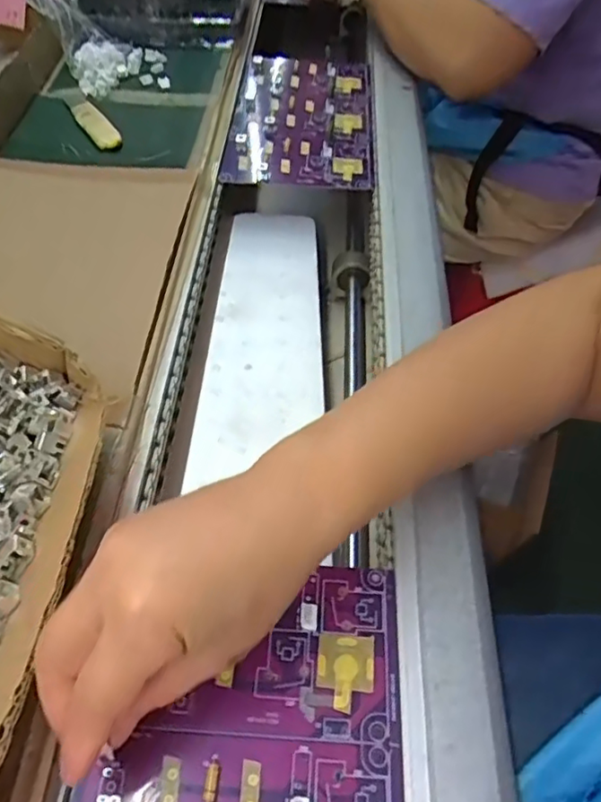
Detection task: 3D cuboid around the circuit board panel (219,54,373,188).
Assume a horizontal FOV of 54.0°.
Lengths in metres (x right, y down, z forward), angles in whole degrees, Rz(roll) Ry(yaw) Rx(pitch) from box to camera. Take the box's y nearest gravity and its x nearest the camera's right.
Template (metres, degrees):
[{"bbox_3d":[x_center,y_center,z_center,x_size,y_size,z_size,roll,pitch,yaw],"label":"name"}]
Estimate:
[{"bbox_3d":[0.004,-0.308,0.623,0.138,0.018,0.269,5,49,-1],"label":"circuit board panel"}]

